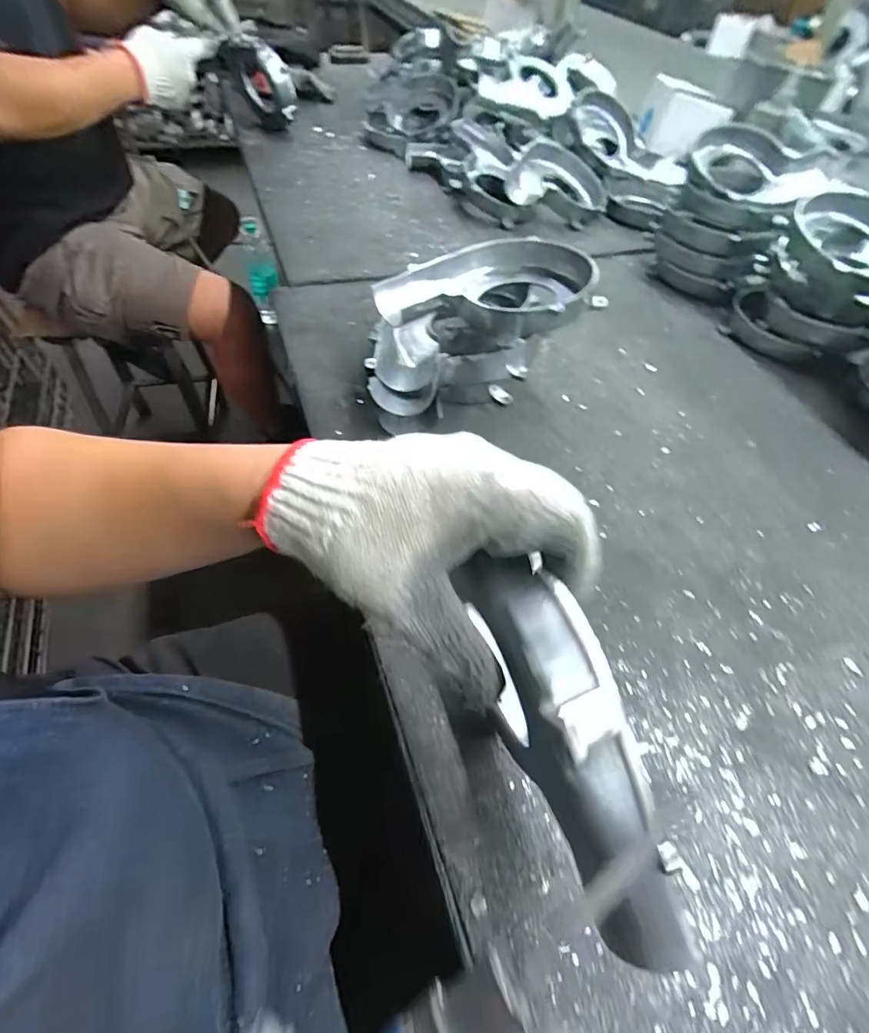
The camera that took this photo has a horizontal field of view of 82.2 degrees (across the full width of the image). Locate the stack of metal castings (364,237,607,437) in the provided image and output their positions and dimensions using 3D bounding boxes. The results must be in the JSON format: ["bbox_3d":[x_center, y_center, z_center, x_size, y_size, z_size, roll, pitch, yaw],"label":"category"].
[{"bbox_3d":[0.040,-0.191,0.516,0.222,0.116,0.161,-8,54,-11],"label":"stack of metal castings"}]

